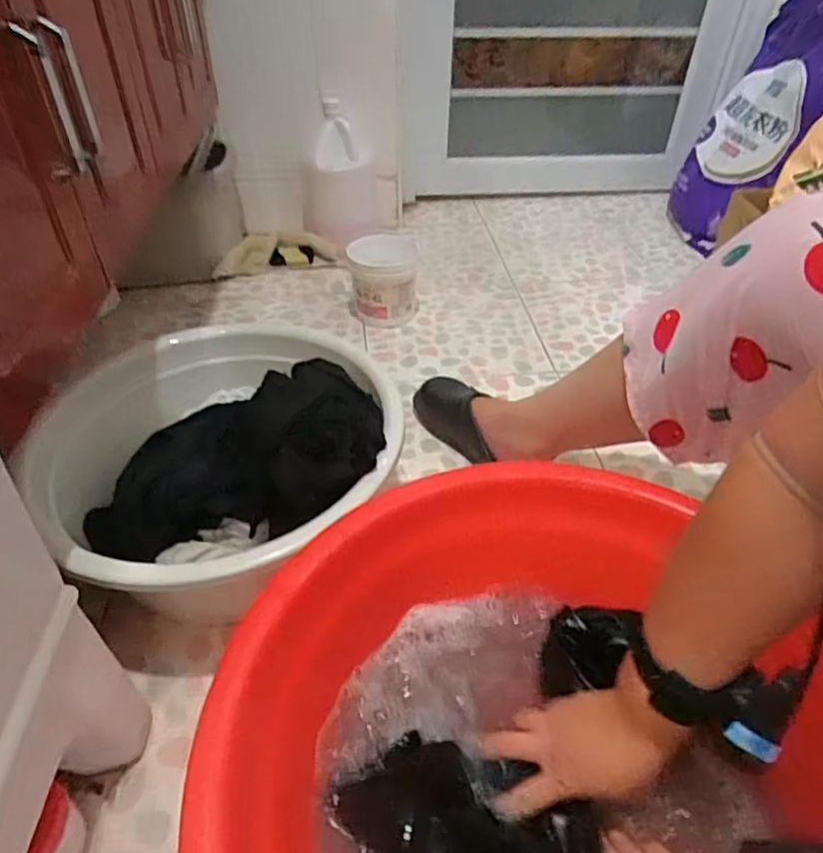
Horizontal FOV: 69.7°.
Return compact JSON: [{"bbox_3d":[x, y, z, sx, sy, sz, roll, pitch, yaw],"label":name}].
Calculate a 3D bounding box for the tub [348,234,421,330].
[{"bbox_3d":[-0.047,-0.252,1.033,0.122,0.131,0.100,-4,41,-6],"label":"tub"}]

